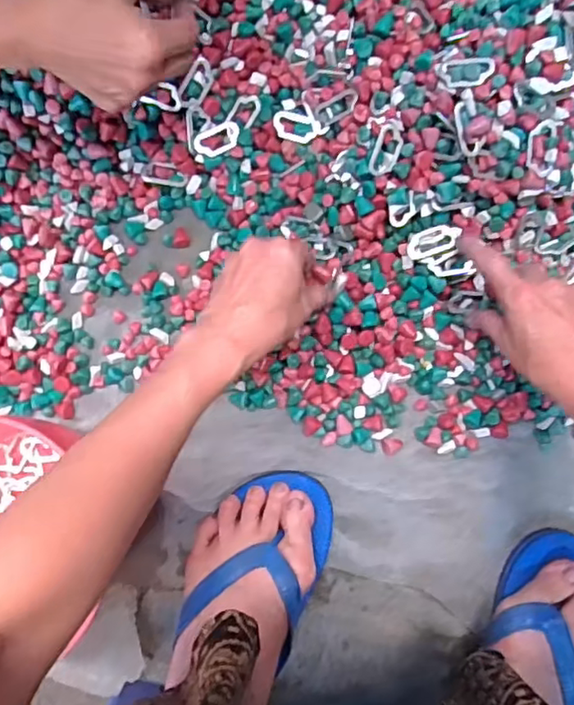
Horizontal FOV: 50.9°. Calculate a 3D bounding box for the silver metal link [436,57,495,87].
[{"bbox_3d":[0.129,-0.203,0.439,0.041,0.006,0.024,10,80,25],"label":"silver metal link"}]

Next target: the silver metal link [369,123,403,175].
[{"bbox_3d":[0.078,-0.158,0.466,0.021,0.007,0.040,19,90,3],"label":"silver metal link"}]

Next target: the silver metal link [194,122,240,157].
[{"bbox_3d":[-0.057,-0.176,0.500,0.039,0.006,0.022,-26,88,2],"label":"silver metal link"}]

